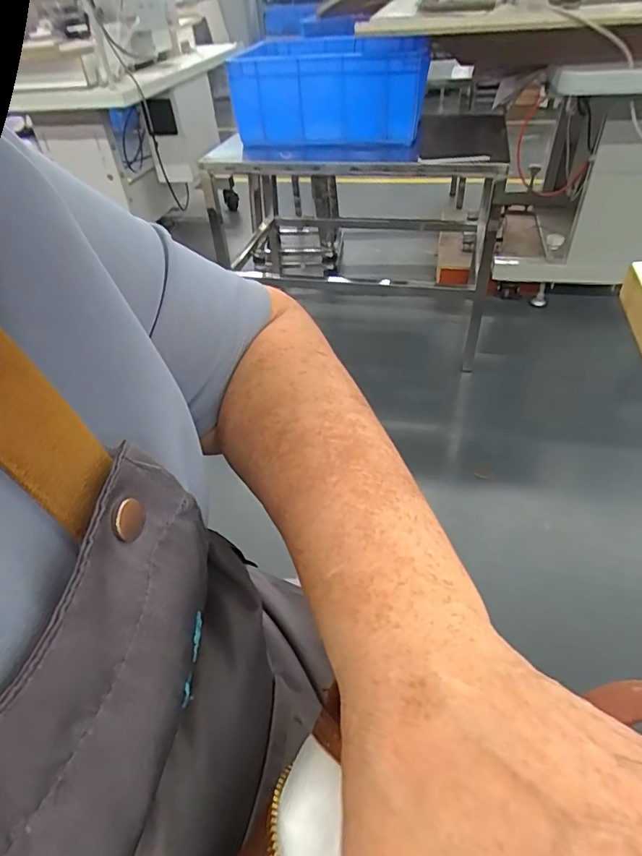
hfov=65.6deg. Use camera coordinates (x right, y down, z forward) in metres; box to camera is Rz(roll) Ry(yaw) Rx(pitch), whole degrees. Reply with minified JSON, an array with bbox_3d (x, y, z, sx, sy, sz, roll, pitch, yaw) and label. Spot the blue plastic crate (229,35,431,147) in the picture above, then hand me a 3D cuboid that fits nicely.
[{"bbox_3d":[0.025,-0.863,1.282,0.471,0.212,0.313,4,43,8],"label":"blue plastic crate"}]

